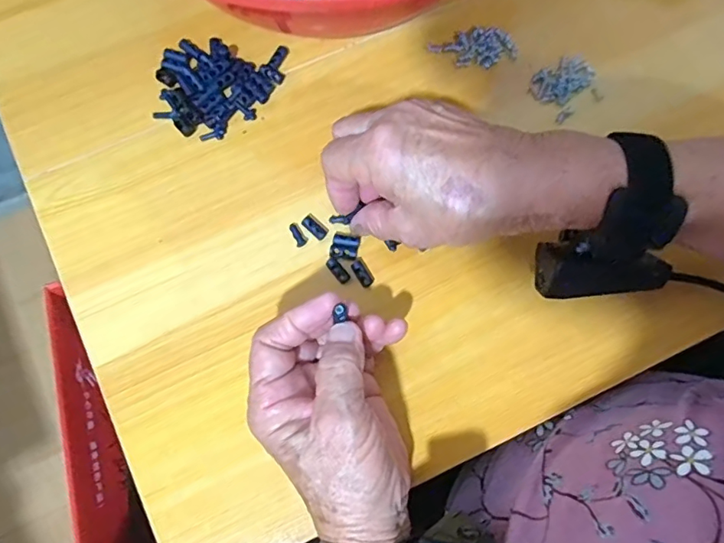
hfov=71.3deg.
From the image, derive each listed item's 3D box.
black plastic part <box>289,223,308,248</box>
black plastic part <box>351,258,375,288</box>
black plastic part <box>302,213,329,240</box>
[{"bbox_3d":[-0.044,-0.026,0.347,0.008,0.004,0.017,-24,81,-5],"label":"black plastic part"},{"bbox_3d":[0.001,0.001,0.343,0.010,0.004,0.019,-34,82,-6],"label":"black plastic part"},{"bbox_3d":[-0.032,-0.031,0.348,0.020,0.004,0.011,43,82,7],"label":"black plastic part"}]

